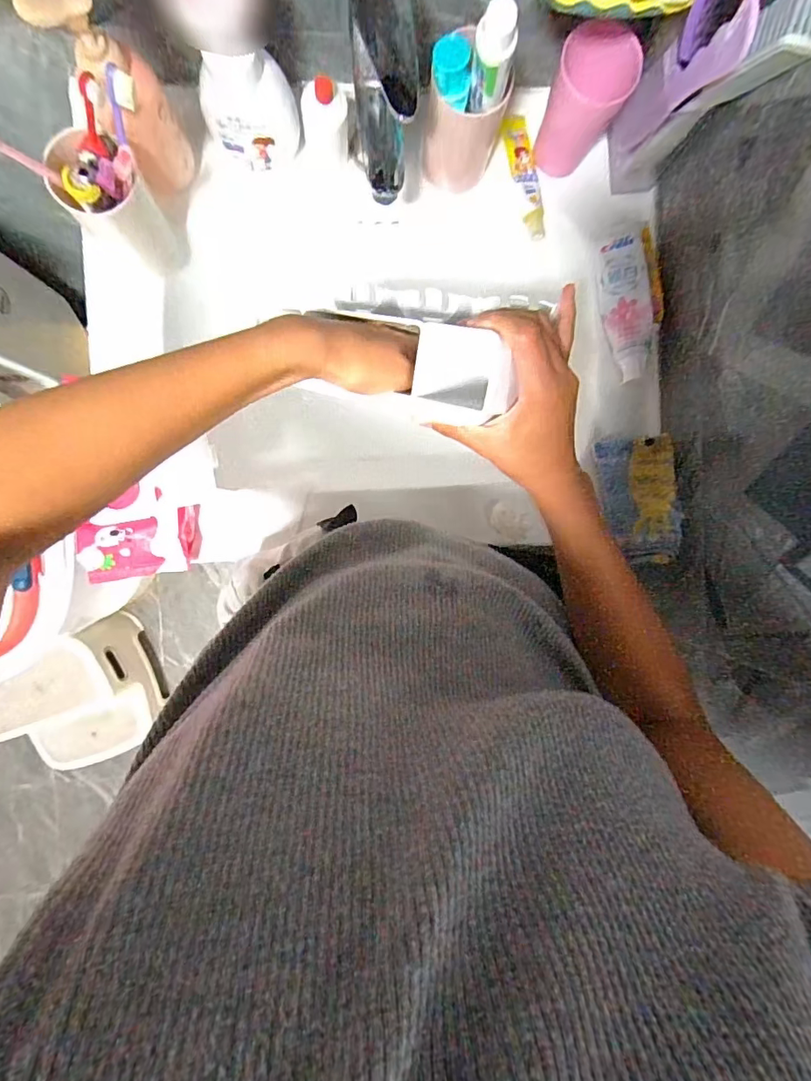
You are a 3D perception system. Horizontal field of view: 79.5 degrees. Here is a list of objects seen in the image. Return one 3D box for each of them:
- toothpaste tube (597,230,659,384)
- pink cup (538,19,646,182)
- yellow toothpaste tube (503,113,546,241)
[{"bbox_3d":[0.240,-0.252,0.525,0.049,0.032,0.153,-11,92,-4],"label":"toothpaste tube"},{"bbox_3d":[0.162,-0.405,0.467,0.065,0.118,0.065,0,91,-4],"label":"pink cup"},{"bbox_3d":[0.128,-0.388,0.527,0.029,0.025,0.121,-18,93,-3],"label":"yellow toothpaste tube"}]

